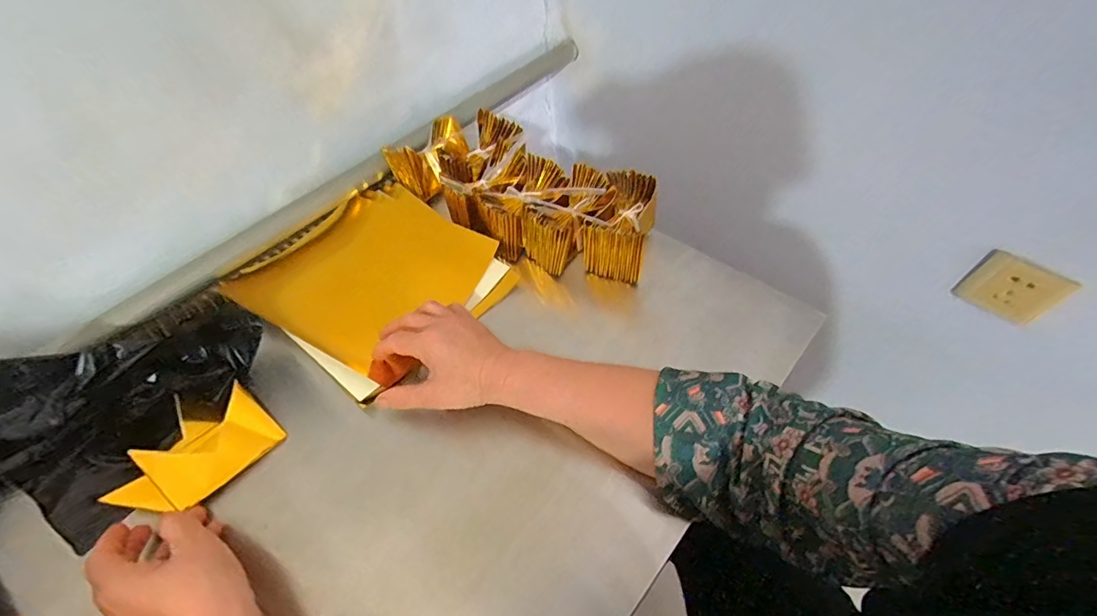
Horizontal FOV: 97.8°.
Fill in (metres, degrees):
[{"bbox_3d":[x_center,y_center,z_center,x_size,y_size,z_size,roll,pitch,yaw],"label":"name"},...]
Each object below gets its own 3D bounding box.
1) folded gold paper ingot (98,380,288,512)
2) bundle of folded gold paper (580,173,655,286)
[{"bbox_3d":[-0.320,0.128,0.430,0.083,0.019,0.125,42,59,12],"label":"folded gold paper ingot"},{"bbox_3d":[0.084,-0.095,0.555,0.066,0.077,0.105,13,57,12],"label":"bundle of folded gold paper"}]

